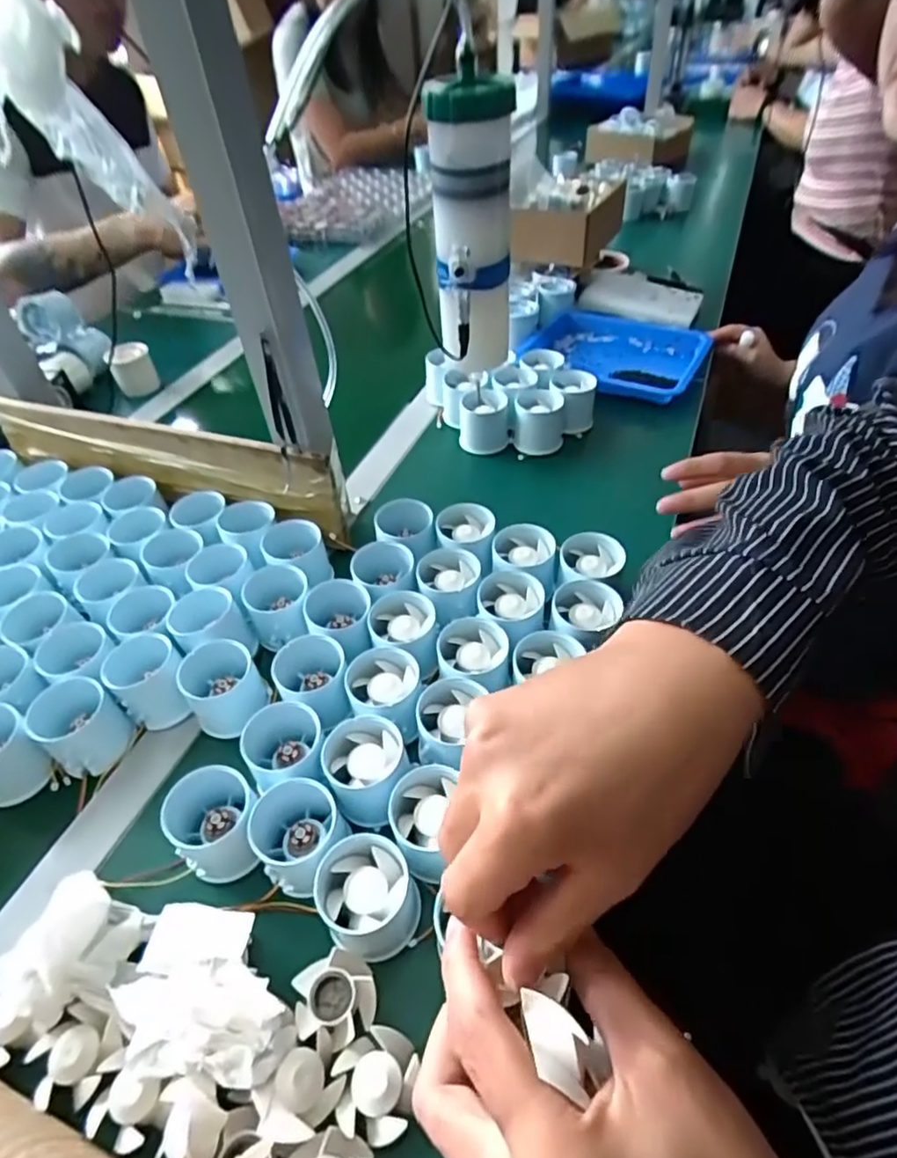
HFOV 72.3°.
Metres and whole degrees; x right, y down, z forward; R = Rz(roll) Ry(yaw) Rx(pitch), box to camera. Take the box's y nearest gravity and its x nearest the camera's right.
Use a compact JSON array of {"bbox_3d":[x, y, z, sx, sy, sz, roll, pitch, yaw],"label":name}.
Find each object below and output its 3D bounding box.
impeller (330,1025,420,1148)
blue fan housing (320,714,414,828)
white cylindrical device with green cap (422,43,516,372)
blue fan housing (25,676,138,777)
[{"bbox_3d":[-0.038,0.249,0.304,0.040,0.012,0.043,-3,46,3],"label":"impeller"},{"bbox_3d":[-0.051,0.124,0.398,0.050,0.045,0.055,-3,46,3],"label":"blue fan housing"},{"bbox_3d":[0.018,-0.235,0.441,0.055,0.191,0.056,-1,46,5],"label":"white cylindrical device with green cap"},{"bbox_3d":[-0.268,0.105,0.446,0.057,0.042,0.051,27,54,28],"label":"blue fan housing"}]

